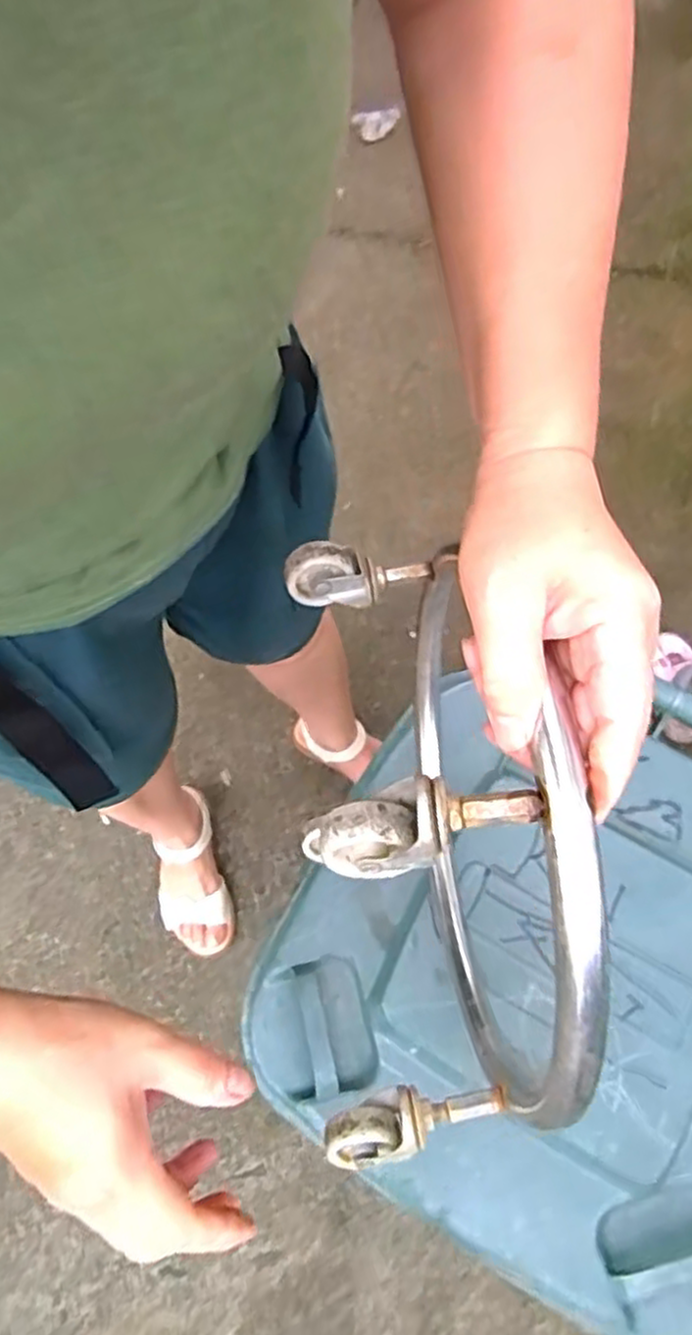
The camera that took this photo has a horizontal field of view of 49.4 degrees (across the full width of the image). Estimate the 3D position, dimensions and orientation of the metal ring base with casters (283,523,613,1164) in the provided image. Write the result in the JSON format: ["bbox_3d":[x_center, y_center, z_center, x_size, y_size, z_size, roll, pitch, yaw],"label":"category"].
[{"bbox_3d":[0.031,0.087,0.392,0.096,0.270,0.296,-4,67,-4],"label":"metal ring base with casters"}]

